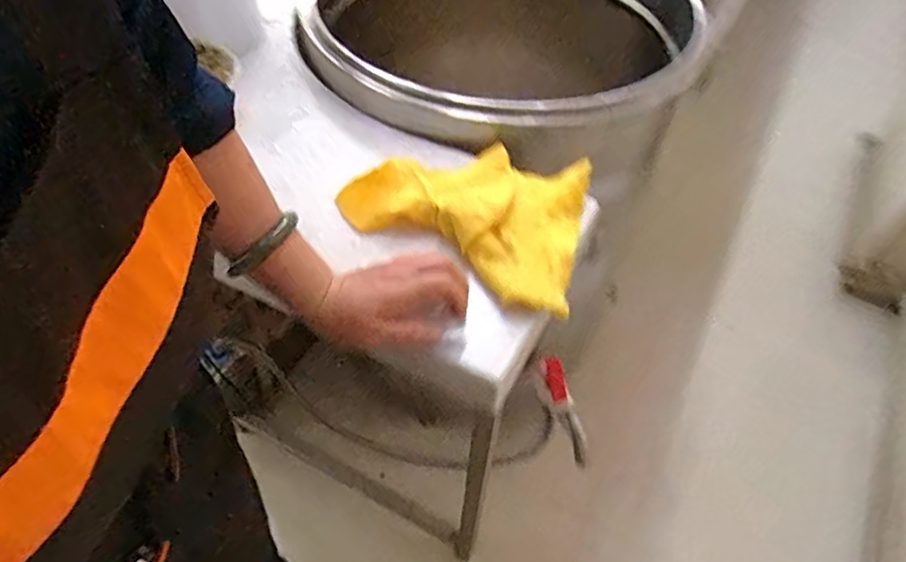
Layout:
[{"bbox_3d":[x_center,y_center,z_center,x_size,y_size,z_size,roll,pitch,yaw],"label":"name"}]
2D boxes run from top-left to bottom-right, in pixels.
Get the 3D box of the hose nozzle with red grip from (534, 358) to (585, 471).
[{"bbox_3d":[0.181,0.213,1.028,0.042,0.052,0.177,-21,84,-18],"label":"hose nozzle with red grip"}]

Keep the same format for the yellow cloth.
[{"bbox_3d":[0.019,-0.078,0.625,0.246,0.040,0.175,22,54,14],"label":"yellow cloth"}]

